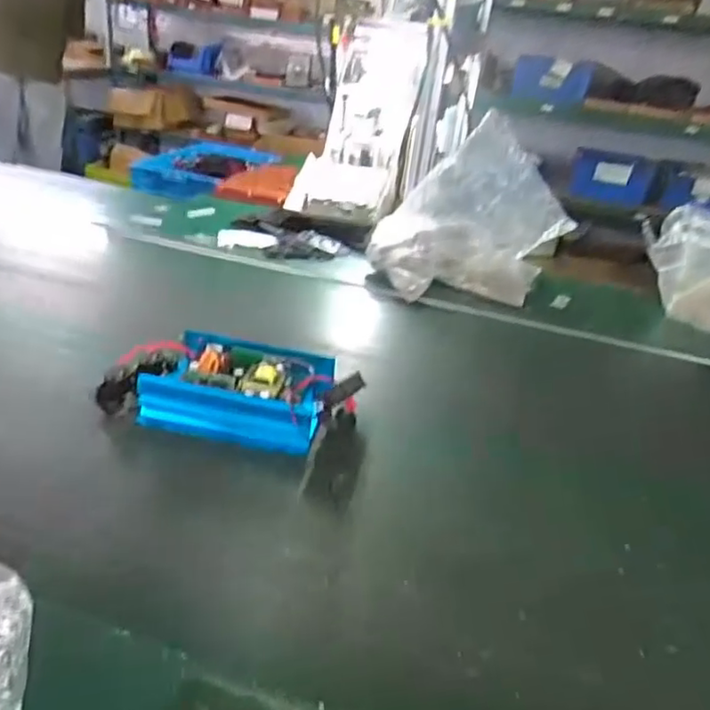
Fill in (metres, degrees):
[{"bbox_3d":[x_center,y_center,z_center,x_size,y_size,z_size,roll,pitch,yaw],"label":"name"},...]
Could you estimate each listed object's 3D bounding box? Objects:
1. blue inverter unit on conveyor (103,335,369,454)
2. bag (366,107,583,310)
[{"bbox_3d":[-0.155,0.036,0.816,0.313,0.077,0.159,10,28,5],"label":"blue inverter unit on conveyor"},{"bbox_3d":[0.225,-0.276,1.185,0.358,0.296,0.227,10,28,5],"label":"bag"}]

